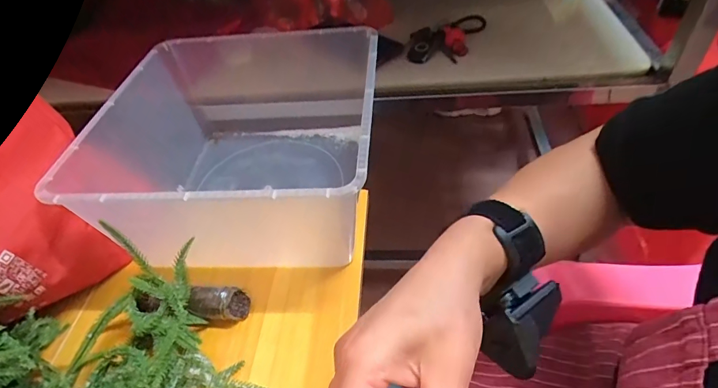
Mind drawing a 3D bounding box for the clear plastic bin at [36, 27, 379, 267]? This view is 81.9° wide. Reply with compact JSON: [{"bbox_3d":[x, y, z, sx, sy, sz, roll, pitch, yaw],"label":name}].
[{"bbox_3d":[-0.127,-0.064,0.496,0.299,0.150,0.318,0,47,7],"label":"clear plastic bin"}]

